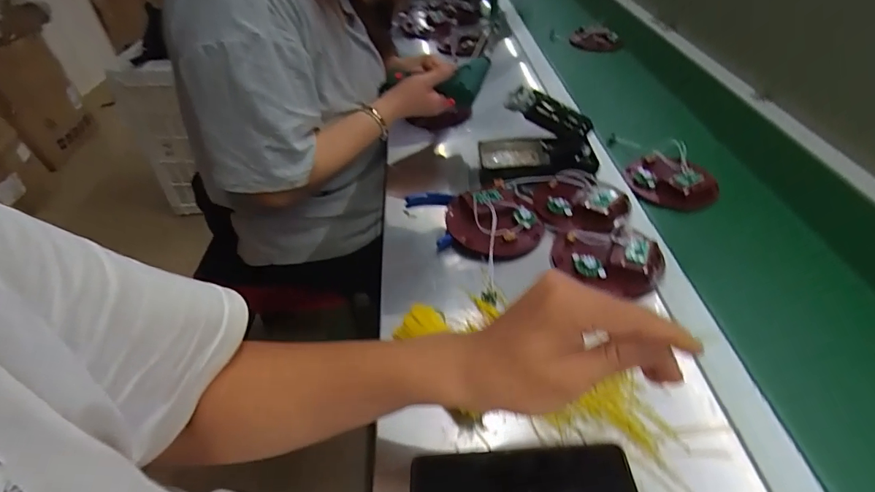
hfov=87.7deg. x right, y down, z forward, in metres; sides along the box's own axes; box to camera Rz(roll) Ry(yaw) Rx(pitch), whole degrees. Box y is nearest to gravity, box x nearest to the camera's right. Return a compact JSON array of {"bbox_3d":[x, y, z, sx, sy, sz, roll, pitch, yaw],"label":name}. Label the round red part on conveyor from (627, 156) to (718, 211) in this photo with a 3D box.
[{"bbox_3d":[0.316,-0.086,0.621,0.073,0.039,0.106,-27,48,-25],"label":"round red part on conveyor"}]

